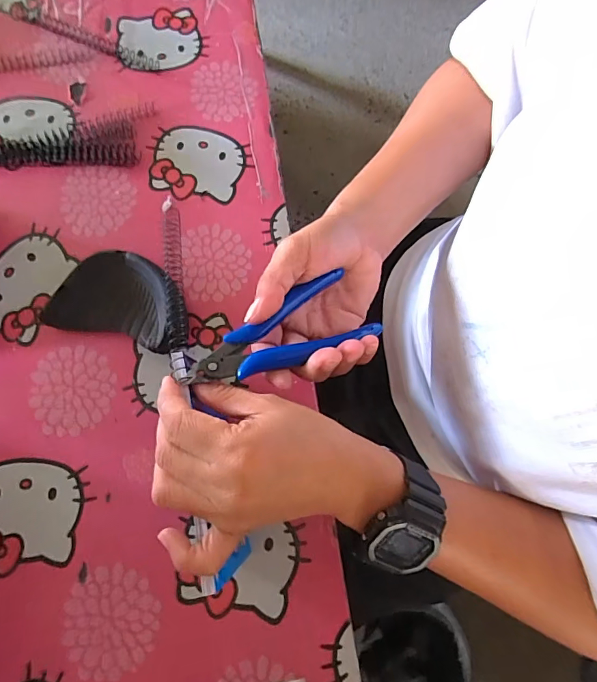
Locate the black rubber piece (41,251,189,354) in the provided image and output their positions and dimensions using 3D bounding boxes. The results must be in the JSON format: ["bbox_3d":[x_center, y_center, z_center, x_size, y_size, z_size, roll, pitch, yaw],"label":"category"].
[{"bbox_3d":[-0.133,-0.031,0.332,0.103,0.021,0.066,14,75,2],"label":"black rubber piece"}]

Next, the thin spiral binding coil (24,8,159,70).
[{"bbox_3d":[-0.197,-0.287,0.406,0.136,0.007,0.016,23,75,4],"label":"thin spiral binding coil"}]

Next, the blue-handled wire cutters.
[{"bbox_3d":[-0.011,-0.003,0.262,0.118,0.011,0.047,-26,77,-15],"label":"blue-handled wire cutters"}]

